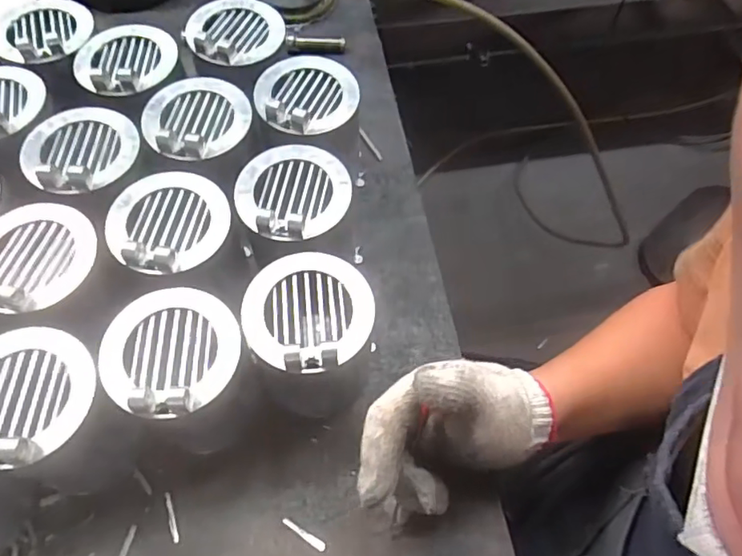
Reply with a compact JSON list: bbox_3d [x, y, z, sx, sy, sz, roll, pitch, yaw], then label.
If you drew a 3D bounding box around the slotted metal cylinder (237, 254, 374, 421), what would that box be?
[{"bbox_3d":[-0.044,0.044,0.413,0.085,0.118,0.084,1,62,-2],"label":"slotted metal cylinder"}]

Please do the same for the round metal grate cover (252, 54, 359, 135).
[{"bbox_3d":[-0.054,-0.157,0.464,0.085,0.013,0.081,1,62,-2],"label":"round metal grate cover"}]

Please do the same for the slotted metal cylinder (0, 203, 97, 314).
[{"bbox_3d":[-0.239,-0.017,0.391,0.076,0.017,0.086,10,62,3],"label":"slotted metal cylinder"}]

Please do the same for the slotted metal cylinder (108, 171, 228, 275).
[{"bbox_3d":[-0.149,-0.044,0.404,0.086,0.019,0.082,1,62,-2],"label":"slotted metal cylinder"}]

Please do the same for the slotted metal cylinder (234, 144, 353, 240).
[{"bbox_3d":[-0.058,-0.070,0.419,0.087,0.015,0.080,1,62,-2],"label":"slotted metal cylinder"}]

